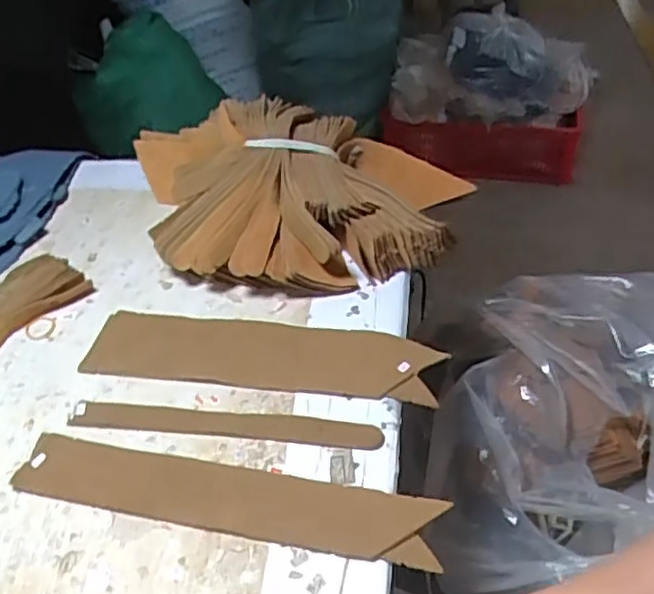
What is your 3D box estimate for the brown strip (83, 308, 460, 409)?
[{"bbox_3d":[-0.045,0.039,0.450,0.232,0.009,0.057,5,47,9],"label":"brown strip"}]

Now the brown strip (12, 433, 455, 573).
[{"bbox_3d":[-0.059,0.112,0.371,0.238,0.007,0.040,6,46,11],"label":"brown strip"}]

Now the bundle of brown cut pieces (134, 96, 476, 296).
[{"bbox_3d":[-0.028,-0.097,0.543,0.232,0.075,0.223,-14,44,-11],"label":"bundle of brown cut pieces"}]

